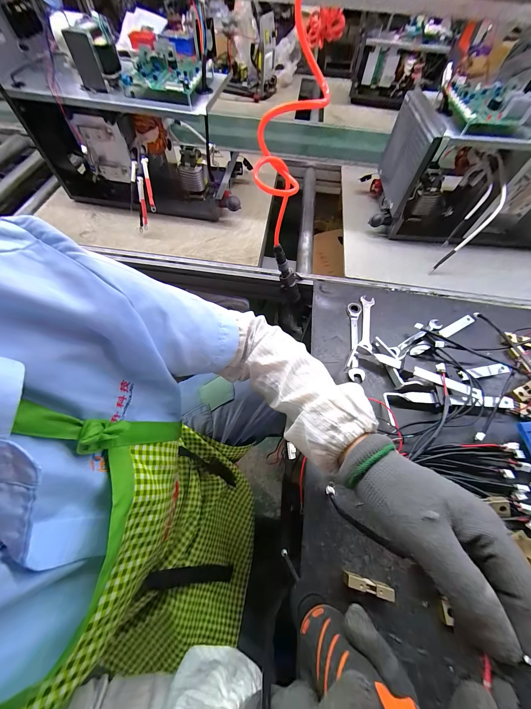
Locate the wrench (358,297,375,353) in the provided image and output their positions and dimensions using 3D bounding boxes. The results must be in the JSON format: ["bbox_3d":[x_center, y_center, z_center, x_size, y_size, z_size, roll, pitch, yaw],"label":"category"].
[{"bbox_3d":[0.240,-0.079,0.568,0.031,0.005,0.149,13,62,6],"label":"wrench"}]

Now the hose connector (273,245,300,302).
[{"bbox_3d":[0.053,-0.192,0.595,0.032,0.167,0.033,0,59,23],"label":"hose connector"}]

